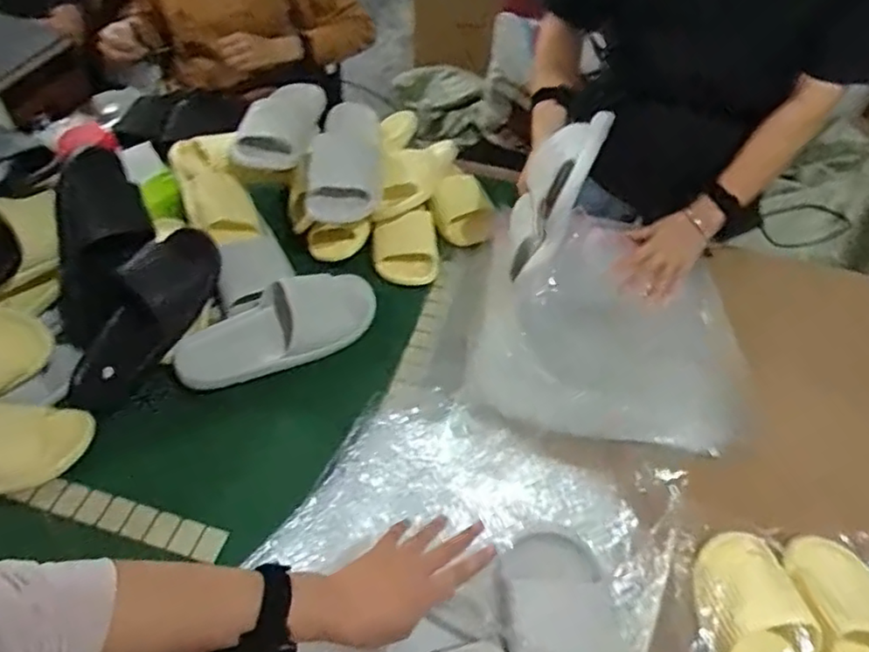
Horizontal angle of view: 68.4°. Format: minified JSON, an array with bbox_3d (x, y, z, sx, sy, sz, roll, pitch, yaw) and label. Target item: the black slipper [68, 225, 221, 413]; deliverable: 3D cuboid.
[{"bbox_3d":[-0.395,-0.011,0.870,0.109,0.069,0.281,26,79,18],"label":"black slipper"}]

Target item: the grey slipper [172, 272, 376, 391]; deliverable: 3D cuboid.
[{"bbox_3d":[-0.216,0.003,0.895,0.287,0.069,0.118,-21,72,-17],"label":"grey slipper"}]

